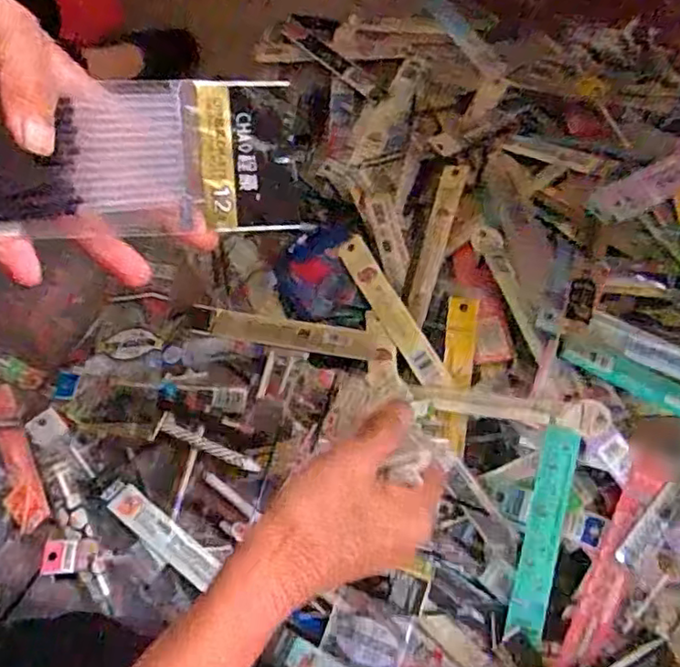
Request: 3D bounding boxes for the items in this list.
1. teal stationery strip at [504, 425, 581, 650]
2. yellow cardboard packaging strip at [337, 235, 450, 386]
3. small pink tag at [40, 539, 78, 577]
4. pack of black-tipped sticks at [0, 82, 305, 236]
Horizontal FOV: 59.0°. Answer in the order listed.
[{"bbox_3d":[0.152,0.148,0.446,0.027,0.013,0.155,11,91,7],"label":"teal stationery strip"},{"bbox_3d":[0.043,-0.020,0.530,0.023,0.011,0.157,-26,70,-9],"label":"yellow cardboard packaging strip"},{"bbox_3d":[-0.226,0.181,0.484,0.029,0.005,0.028,1,73,5],"label":"small pink tag"},{"bbox_3d":[-0.106,-0.071,0.247,0.178,0.007,0.063,-4,90,-9],"label":"pack of black-tipped sticks"}]

